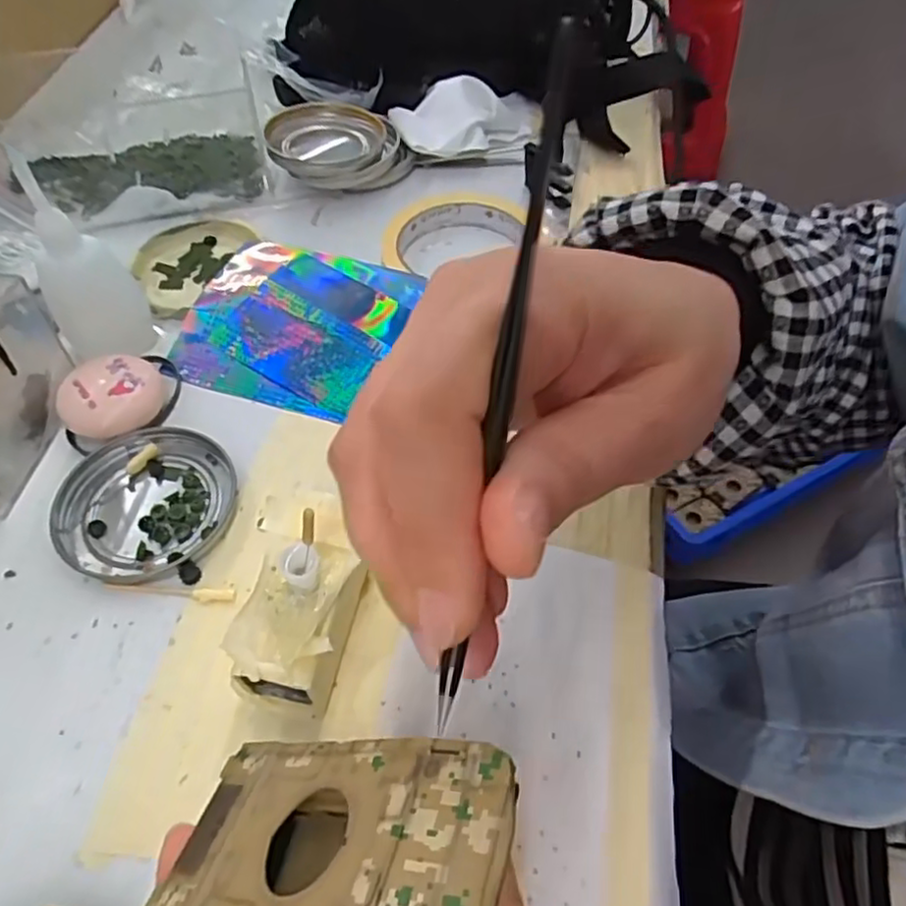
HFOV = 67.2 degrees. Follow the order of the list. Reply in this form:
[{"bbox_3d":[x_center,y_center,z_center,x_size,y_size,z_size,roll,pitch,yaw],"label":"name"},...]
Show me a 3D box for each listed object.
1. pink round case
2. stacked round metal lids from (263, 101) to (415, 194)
[{"bbox_3d":[-0.168,-0.027,0.339,0.046,0.023,0.040,-13,56,-9],"label":"pink round case"},{"bbox_3d":[-0.077,-0.206,0.464,0.093,0.029,0.084,-7,55,-5],"label":"stacked round metal lids"}]

